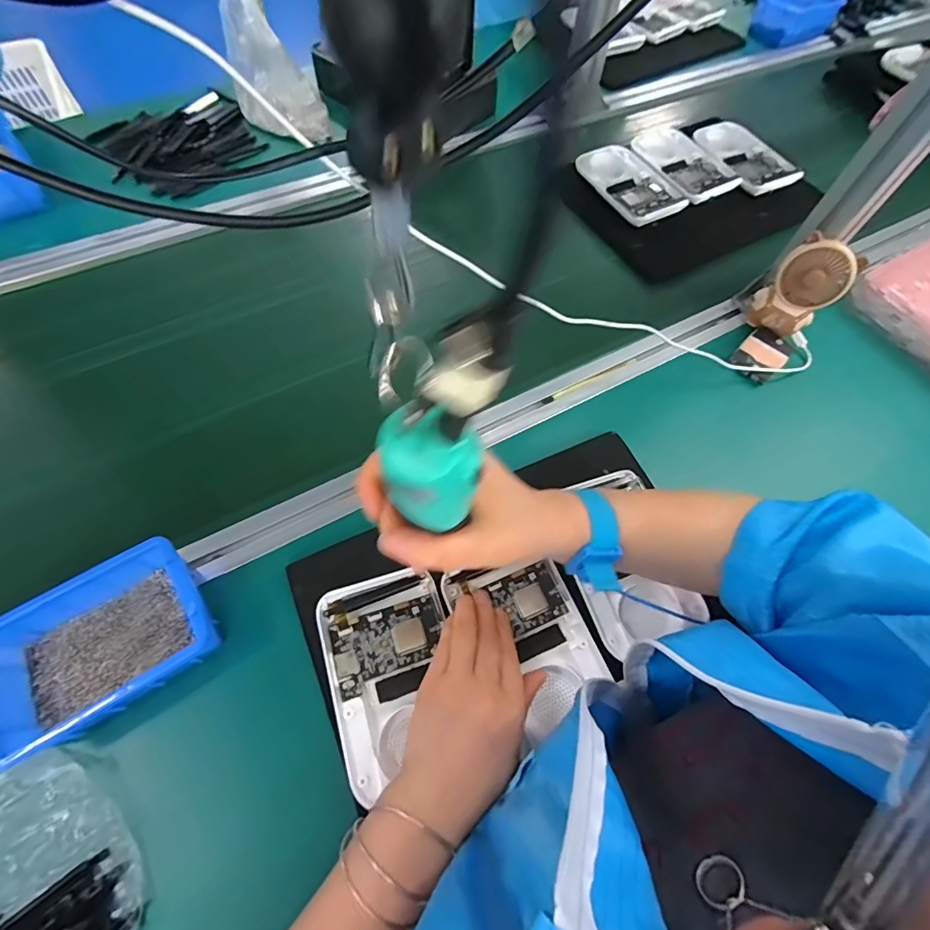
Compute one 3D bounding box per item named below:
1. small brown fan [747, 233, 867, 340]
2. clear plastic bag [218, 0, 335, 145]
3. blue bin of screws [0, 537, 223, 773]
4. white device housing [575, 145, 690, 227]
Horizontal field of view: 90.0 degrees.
[{"bbox_3d":[0.370,-0.192,0.510,0.068,0.099,0.047,33,68,13],"label":"small brown fan"},{"bbox_3d":[-0.261,-0.543,0.623,0.122,0.160,0.069,39,70,16],"label":"clear plastic bag"},{"bbox_3d":[-0.276,0.128,0.353,0.150,0.050,0.112,-29,69,-14],"label":"blue bin of screws"},{"bbox_3d":[0.231,-0.393,0.645,0.100,0.015,0.150,-29,69,-14],"label":"white device housing"}]

